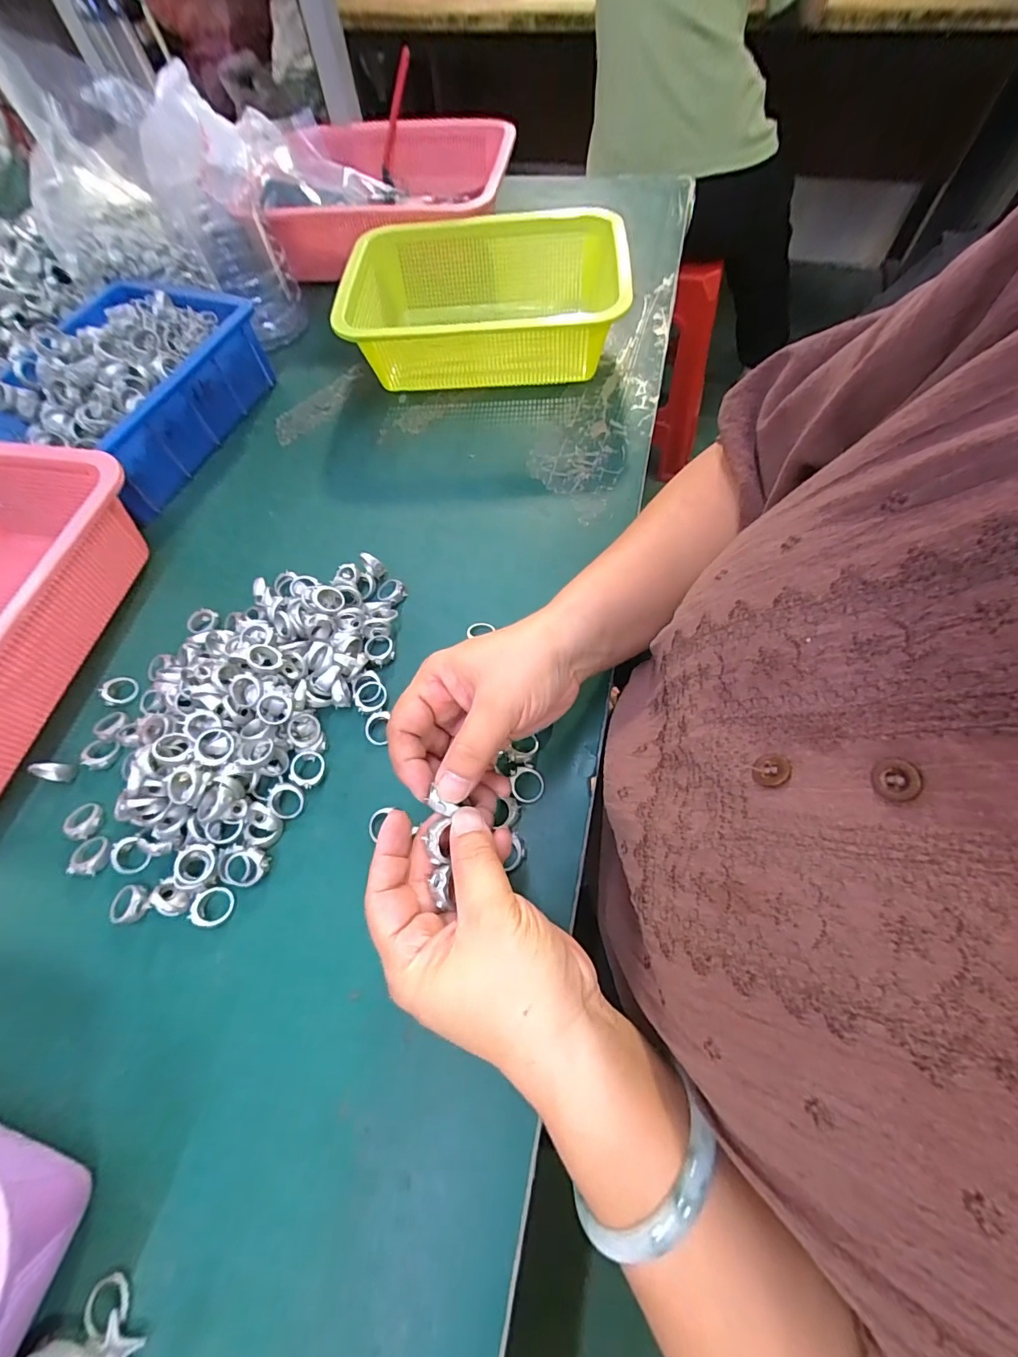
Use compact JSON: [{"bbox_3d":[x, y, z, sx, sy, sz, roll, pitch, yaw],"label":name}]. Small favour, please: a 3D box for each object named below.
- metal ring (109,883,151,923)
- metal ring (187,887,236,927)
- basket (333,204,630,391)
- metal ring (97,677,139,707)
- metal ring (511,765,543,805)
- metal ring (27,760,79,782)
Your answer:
[{"bbox_3d":[-0.228,0.135,0.286,0.022,0.008,0.021,-2,64,3],"label":"metal ring"},{"bbox_3d":[-0.175,0.135,0.282,0.023,0.004,0.021,8,58,-10],"label":"metal ring"},{"bbox_3d":[-0.025,-0.370,0.483,0.274,0.082,0.198,-2,64,3],"label":"basket"},{"bbox_3d":[-0.292,0.009,0.357,0.023,0.006,0.023,11,60,-21],"label":"metal ring"},{"bbox_3d":[0.011,0.067,0.299,0.022,0.004,0.023,3,77,-12],"label":"metal ring"},{"bbox_3d":[-0.312,0.062,0.325,0.017,0.022,0.014,10,65,9],"label":"metal ring"}]

